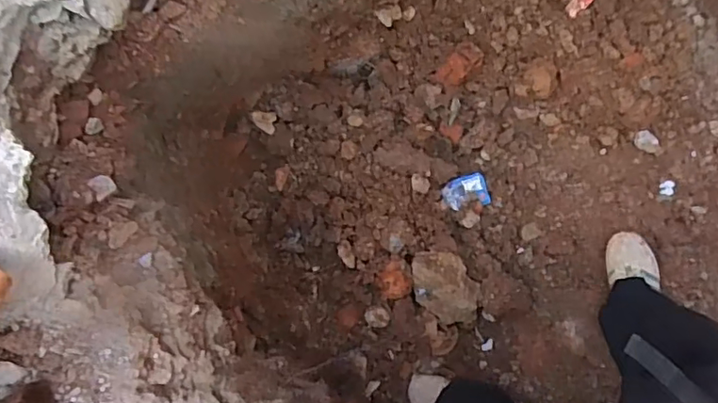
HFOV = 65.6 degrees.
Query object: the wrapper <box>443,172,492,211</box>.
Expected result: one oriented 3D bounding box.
[{"bbox_3d":[0.230,-0.018,1.191,0.095,0.030,0.071,-16,86,4],"label":"wrapper"}]

